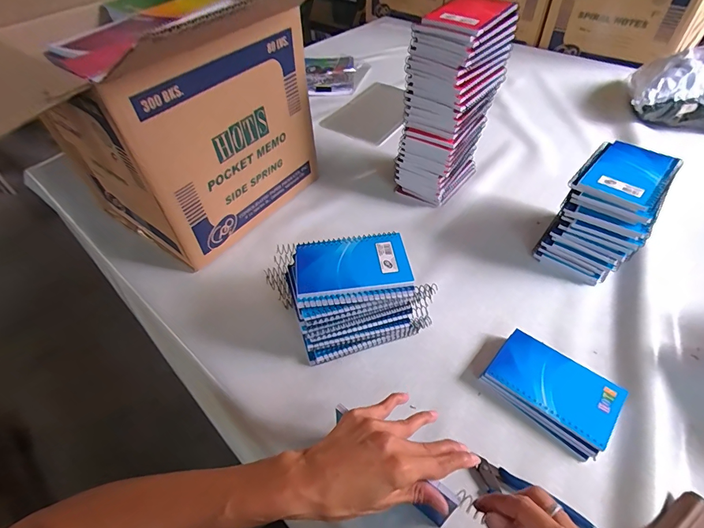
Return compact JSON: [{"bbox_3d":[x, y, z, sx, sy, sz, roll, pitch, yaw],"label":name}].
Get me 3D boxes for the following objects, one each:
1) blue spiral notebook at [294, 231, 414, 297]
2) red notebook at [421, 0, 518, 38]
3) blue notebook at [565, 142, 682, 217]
[{"bbox_3d":[-0.001,-0.002,0.441,0.131,0.007,0.084,-7,48,-2],"label":"blue spiral notebook"},{"bbox_3d":[0.159,-0.339,0.504,0.086,0.013,0.131,28,55,26],"label":"red notebook"},{"bbox_3d":[0.365,-0.122,0.493,0.097,0.014,0.133,34,58,29],"label":"blue notebook"}]

